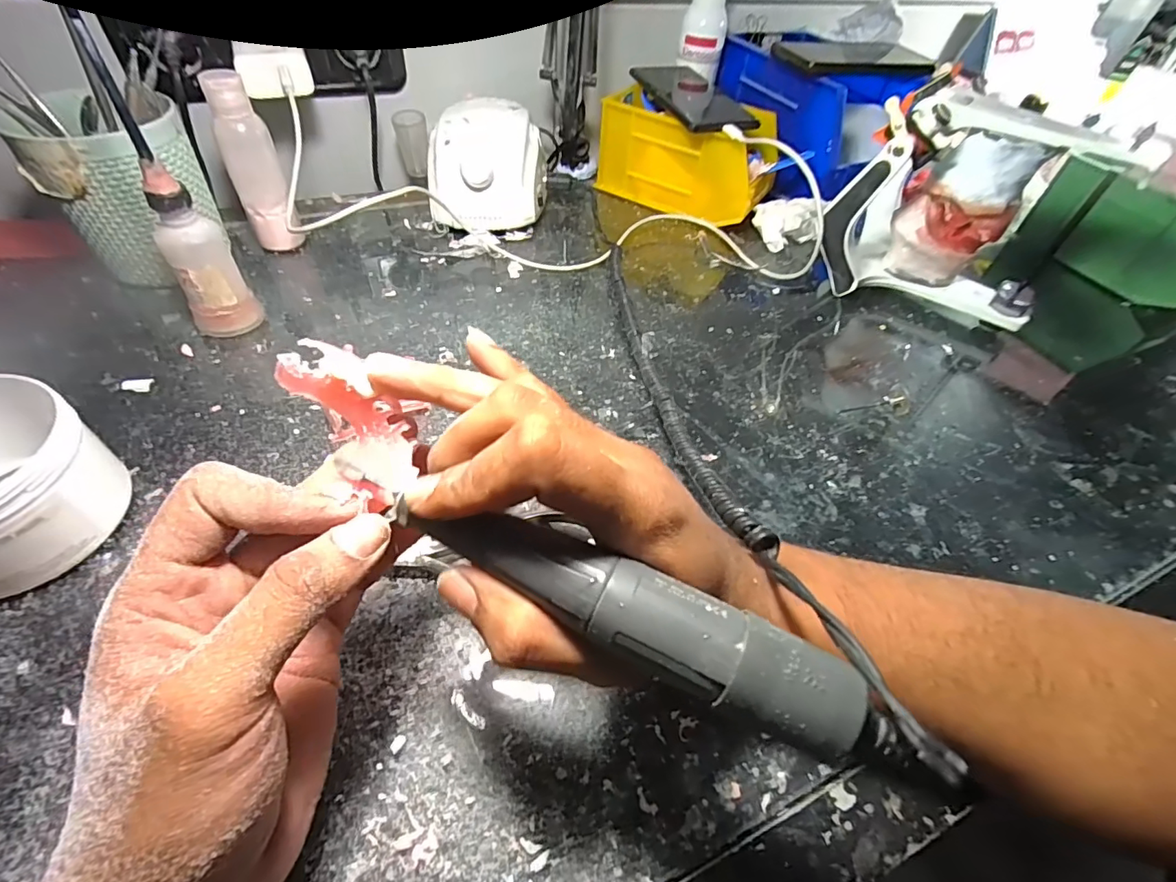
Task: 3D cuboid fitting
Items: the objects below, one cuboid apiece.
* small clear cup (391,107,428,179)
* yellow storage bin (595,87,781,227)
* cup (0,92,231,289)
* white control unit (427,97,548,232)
[{"bbox_3d":[-0.171,-0.288,0.503,0.029,0.053,0.028,-10,51,-14],"label":"small clear cup"},{"bbox_3d":[0.106,-0.298,0.543,0.169,0.086,0.102,29,53,18],"label":"yellow storage bin"},{"bbox_3d":[-0.329,-0.181,0.371,0.091,0.126,0.075,-30,59,-28],"label":"cup"},{"bbox_3d":[-0.094,-0.262,0.495,0.108,0.080,0.130,-2,50,-8],"label":"white control unit"}]

